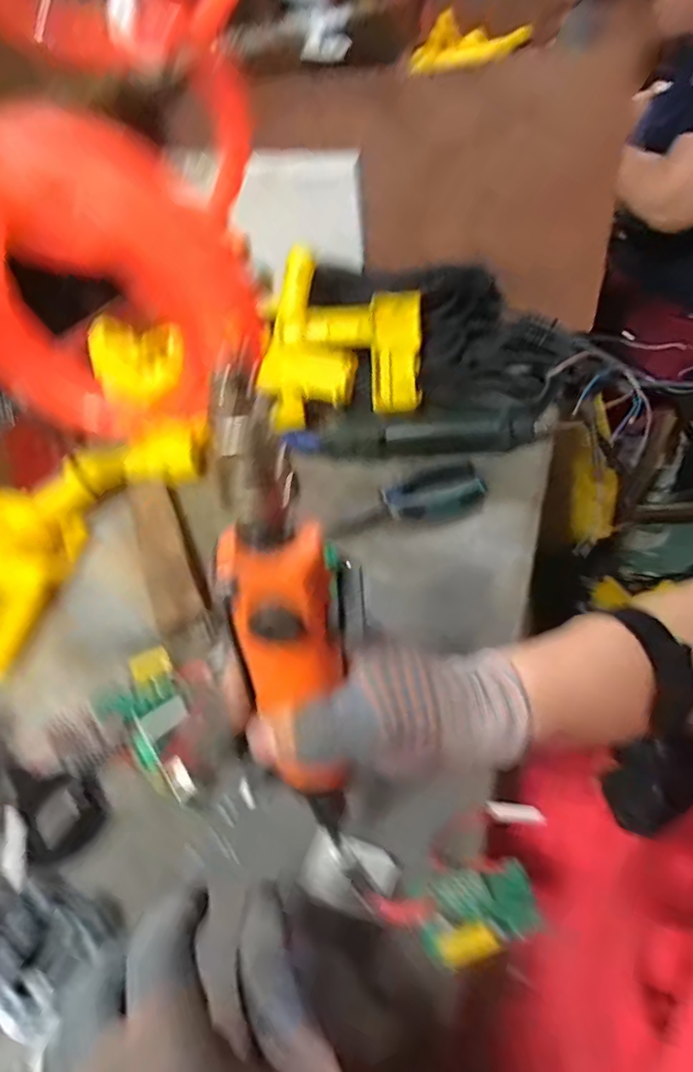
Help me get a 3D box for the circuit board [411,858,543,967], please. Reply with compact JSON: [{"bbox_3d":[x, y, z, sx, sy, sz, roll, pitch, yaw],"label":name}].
[{"bbox_3d":[0.071,0.199,0.303,0.063,0.019,0.039,-13,45,-2],"label":"circuit board"}]

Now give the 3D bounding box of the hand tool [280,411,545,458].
[{"bbox_3d":[0.059,-0.100,0.569,0.258,0.036,0.040,0,46,10],"label":"hand tool"}]

